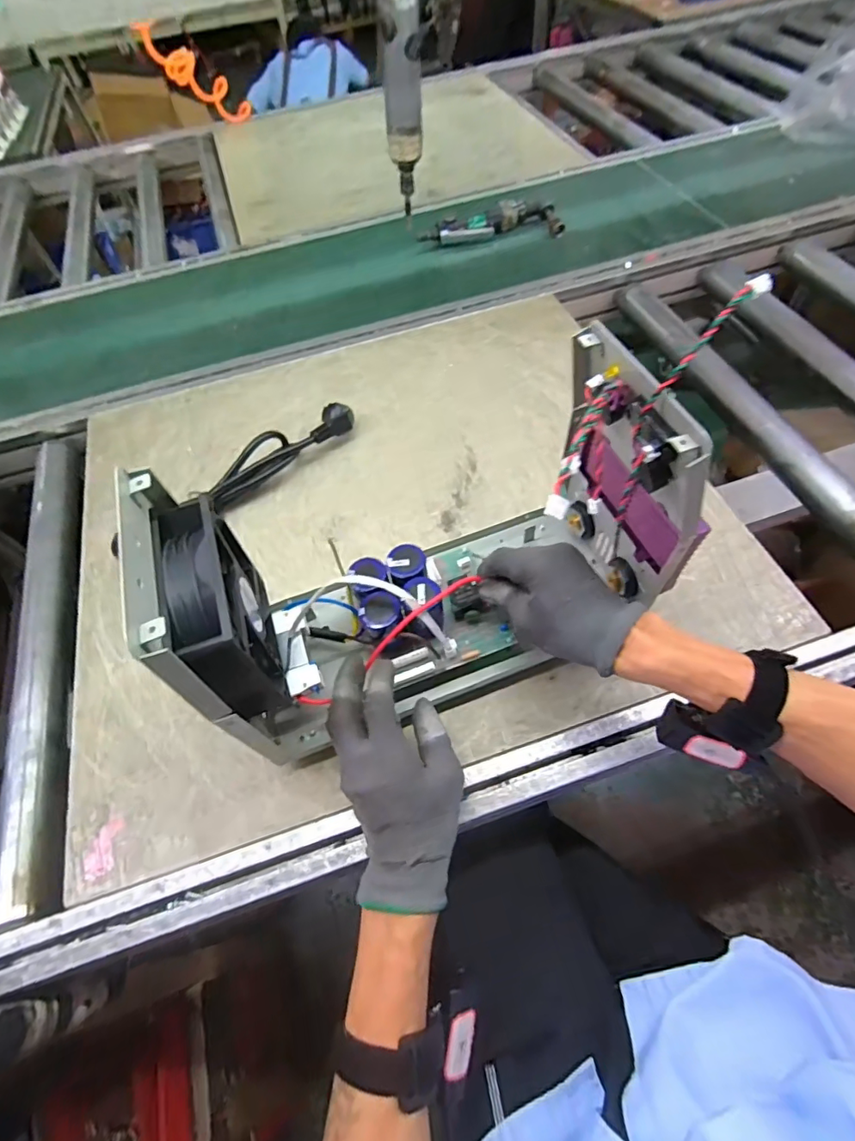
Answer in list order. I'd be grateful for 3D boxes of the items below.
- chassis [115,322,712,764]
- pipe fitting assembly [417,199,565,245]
[{"bbox_3d":[0.011,-0.007,0.399,0.360,0.228,0.146,-18,59,-6],"label":"chassis"},{"bbox_3d":[0.110,-0.594,0.874,0.242,0.041,0.054,-7,58,0],"label":"pipe fitting assembly"}]

